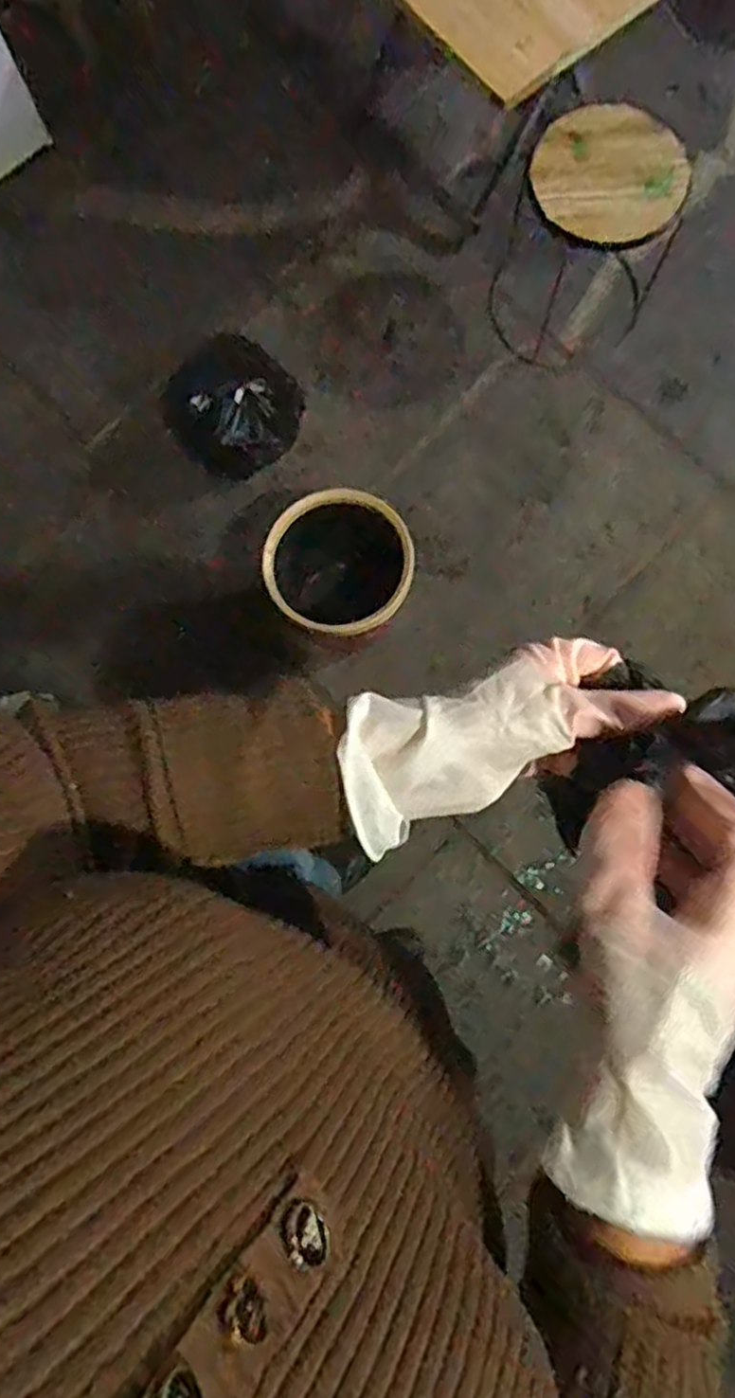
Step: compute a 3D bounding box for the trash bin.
[{"bbox_3d":[-0.055,-0.216,1.397,0.253,0.293,0.285,-5,78,-2],"label":"trash bin"}]

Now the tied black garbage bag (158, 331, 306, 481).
[{"bbox_3d":[-0.266,-0.582,1.489,0.270,0.223,0.196,-15,78,-4],"label":"tied black garbage bag"}]

